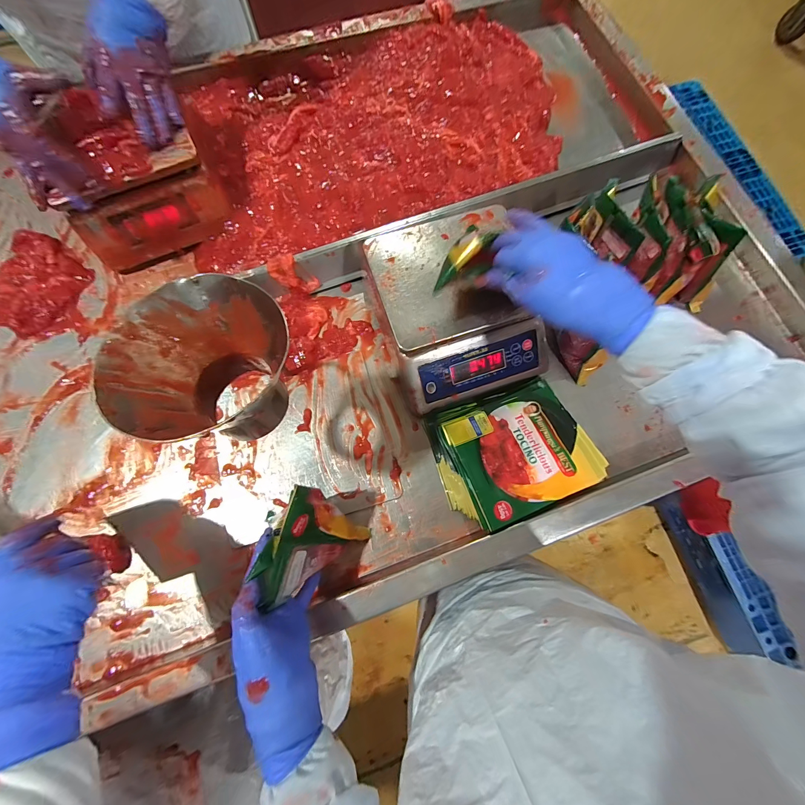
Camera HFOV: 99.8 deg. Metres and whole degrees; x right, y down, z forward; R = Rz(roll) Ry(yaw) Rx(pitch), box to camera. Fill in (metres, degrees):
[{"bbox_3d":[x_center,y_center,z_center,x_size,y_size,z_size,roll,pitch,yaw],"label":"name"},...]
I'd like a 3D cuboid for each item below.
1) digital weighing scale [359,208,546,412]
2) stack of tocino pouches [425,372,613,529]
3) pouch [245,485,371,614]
[{"bbox_3d":[0.083,-0.141,0.514,0.223,0.097,0.258,-19,77,-6],"label":"digital weighing scale"},{"bbox_3d":[0.159,0.067,0.496,0.213,0.051,0.174,-19,77,-6],"label":"stack of tocino pouches"},{"bbox_3d":[-0.116,0.166,0.396,0.084,0.111,0.100,43,79,9],"label":"pouch"}]

